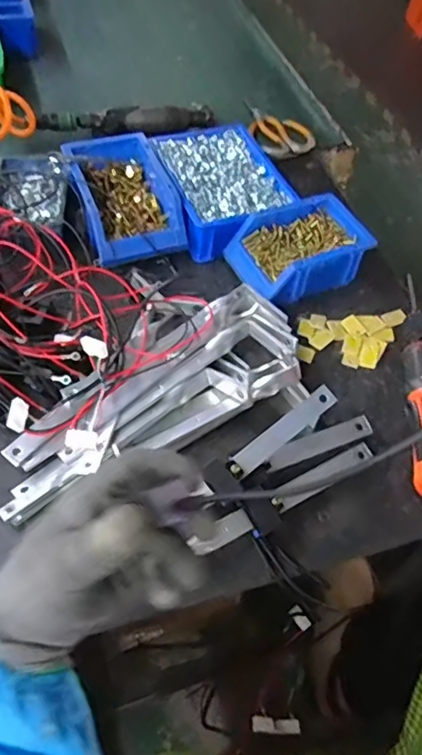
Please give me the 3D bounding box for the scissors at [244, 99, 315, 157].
[{"bbox_3d":[0.102,-0.413,0.922,0.092,0.012,0.167,-17,56,-16],"label":"scissors"}]

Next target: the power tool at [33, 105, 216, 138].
[{"bbox_3d":[-0.124,-0.389,0.865,0.264,0.042,0.042,-9,54,-11],"label":"power tool"}]

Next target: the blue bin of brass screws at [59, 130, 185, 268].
[{"bbox_3d":[-0.110,-0.226,0.738,0.118,0.081,0.188,-16,57,-14],"label":"blue bin of brass screws"}]

